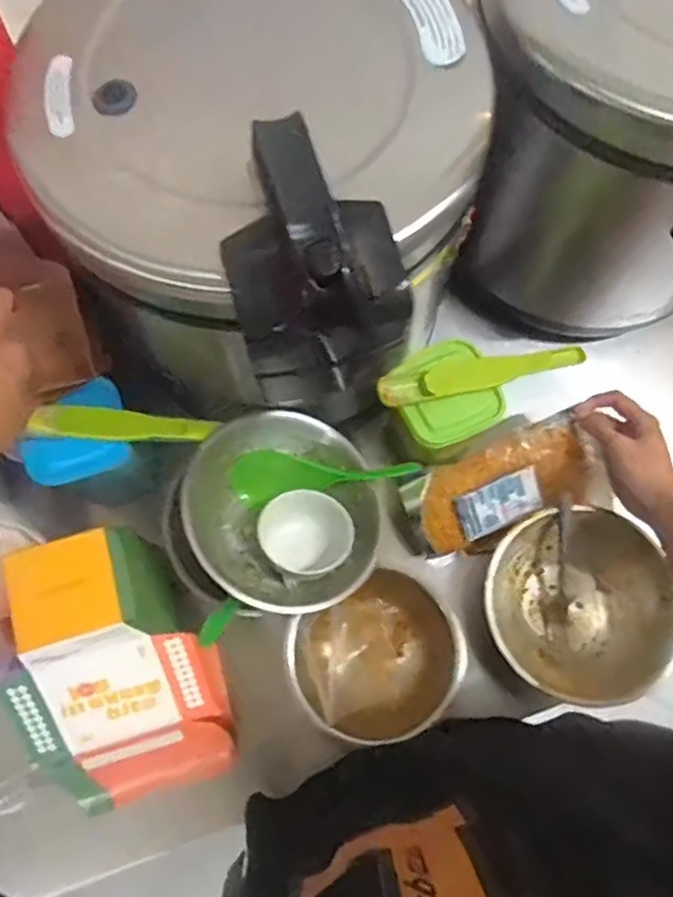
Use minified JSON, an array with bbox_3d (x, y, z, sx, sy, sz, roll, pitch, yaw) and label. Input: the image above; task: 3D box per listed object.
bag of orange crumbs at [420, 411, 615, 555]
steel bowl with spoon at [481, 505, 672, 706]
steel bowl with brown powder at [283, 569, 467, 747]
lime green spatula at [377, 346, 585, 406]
[{"bbox_3d":[0.183,0.040,0.693,0.194,0.048,0.110,-21,102,0],"label":"bag of orange crumbs"},{"bbox_3d":[0.258,0.168,0.689,0.205,0.078,0.193,0,74,0],"label":"steel bowl with spoon"},{"bbox_3d":[0.043,0.212,0.649,0.163,0.081,0.148,-30,76,-8],"label":"steel bowl with brown powder"},{"bbox_3d":[0.145,-0.073,0.631,0.209,0.028,0.032,-11,74,-3],"label":"lime green spatula"}]

